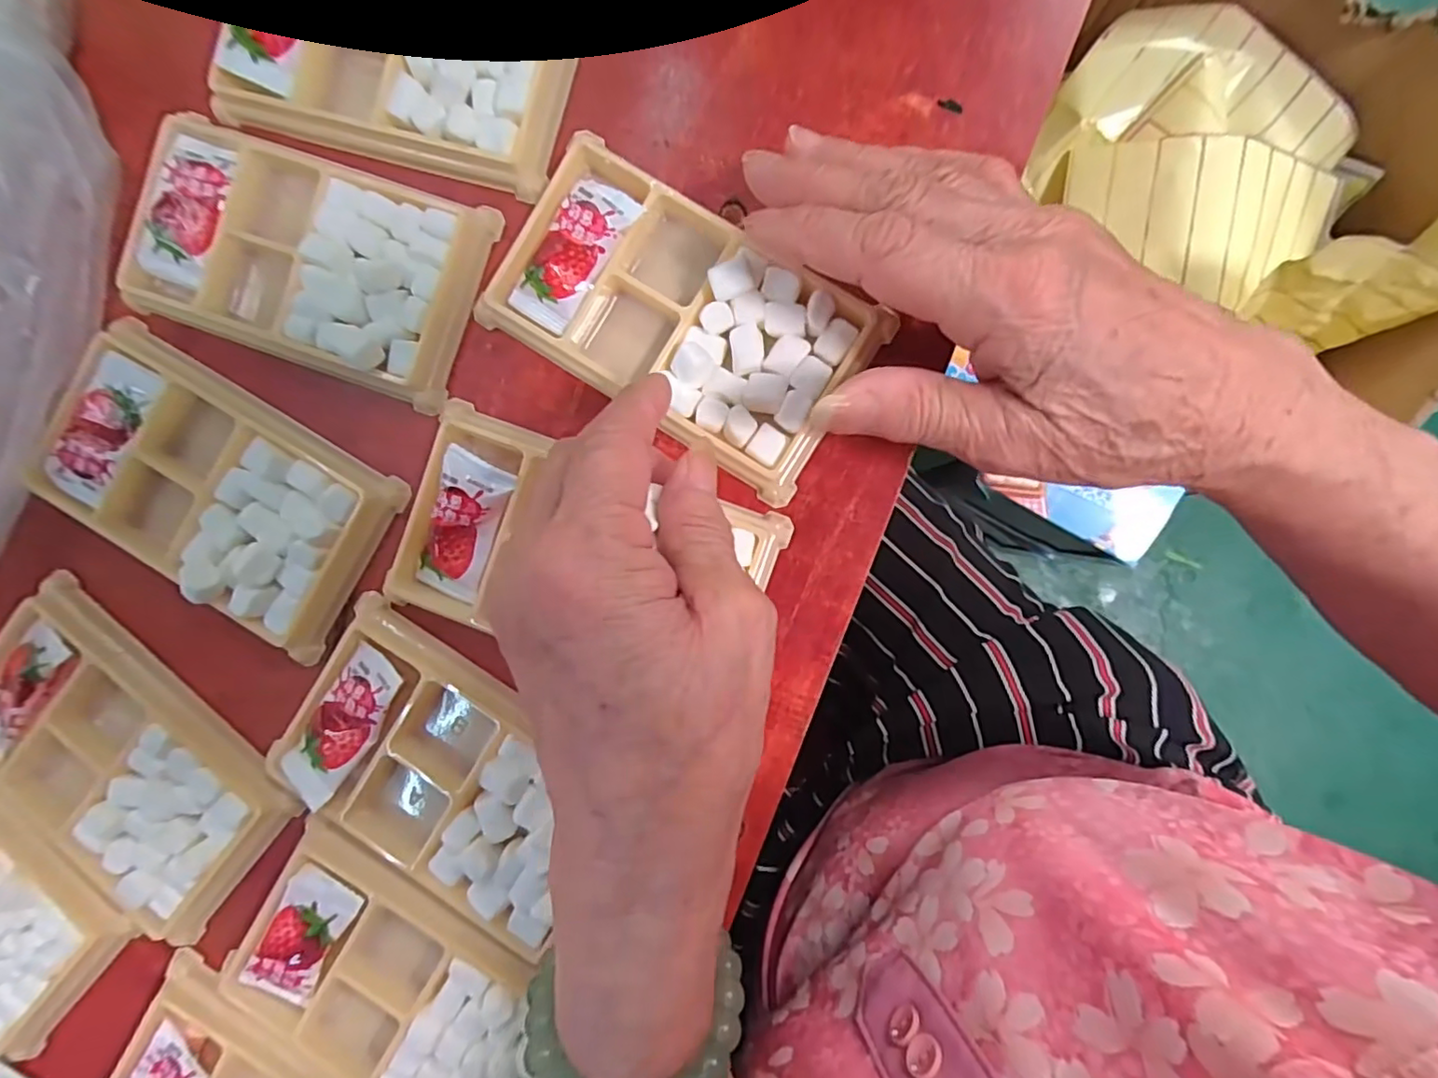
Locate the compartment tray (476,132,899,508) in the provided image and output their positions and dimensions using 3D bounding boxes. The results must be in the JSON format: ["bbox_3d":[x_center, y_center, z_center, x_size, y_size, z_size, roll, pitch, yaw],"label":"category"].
[{"bbox_3d":[-0.015,-0.081,0.219,0.132,0.020,0.075,33,92,4],"label":"compartment tray"}]

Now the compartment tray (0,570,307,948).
[{"bbox_3d":[-0.240,0.091,0.241,0.135,0.016,0.089,36,93,4],"label":"compartment tray"}]

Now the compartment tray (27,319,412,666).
[{"bbox_3d":[-0.198,-0.020,0.239,0.132,0.020,0.074,32,92,4],"label":"compartment tray"}]

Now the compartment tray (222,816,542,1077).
[{"bbox_3d":[-0.118,0.171,0.228,0.128,0.012,0.083,31,92,4],"label":"compartment tray"}]

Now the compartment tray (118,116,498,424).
[{"bbox_3d":[-0.160,-0.107,0.233,0.132,0.014,0.075,19,91,4],"label":"compartment tray"}]

